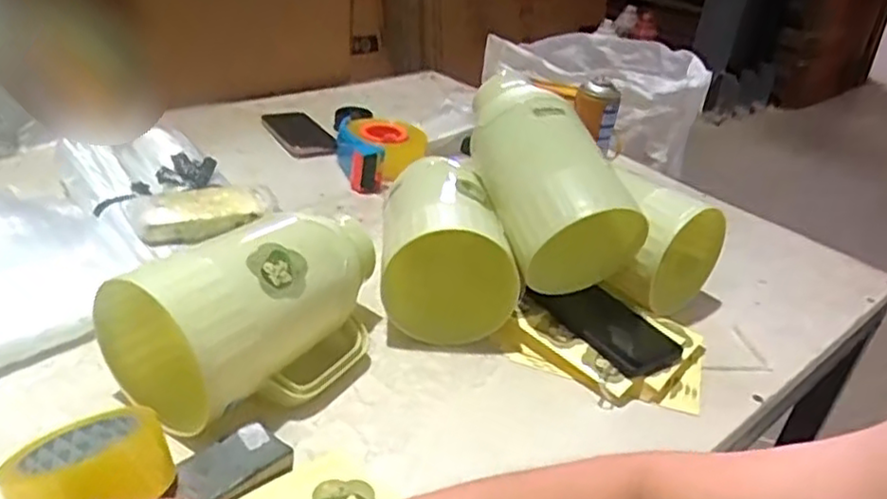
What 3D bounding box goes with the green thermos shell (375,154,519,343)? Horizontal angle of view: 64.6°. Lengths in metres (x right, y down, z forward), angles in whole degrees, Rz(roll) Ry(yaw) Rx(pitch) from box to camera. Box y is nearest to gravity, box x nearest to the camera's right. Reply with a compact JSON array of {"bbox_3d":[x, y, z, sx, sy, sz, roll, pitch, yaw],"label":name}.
[{"bbox_3d":[0.000,-0.009,0.766,0.132,0.134,0.208,3,29,-8],"label":"green thermos shell"}]

